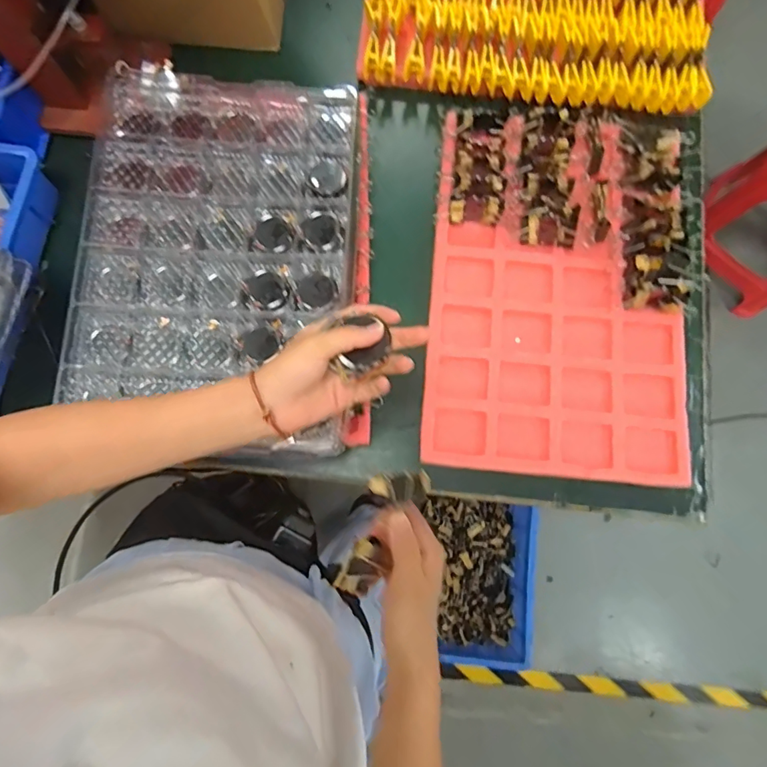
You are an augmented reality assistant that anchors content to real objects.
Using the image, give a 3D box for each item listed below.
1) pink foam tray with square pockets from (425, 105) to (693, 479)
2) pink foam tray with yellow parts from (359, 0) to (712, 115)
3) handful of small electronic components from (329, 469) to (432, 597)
[{"bbox_3d":[0.232,-0.128,0.635,0.320,0.039,0.479,6,79,0],"label":"pink foam tray with square pockets"},{"bbox_3d":[0.223,-0.581,0.717,0.477,0.052,0.375,5,79,0],"label":"pink foam tray with yellow parts"},{"bbox_3d":[-0.005,0.110,0.370,0.044,0.015,0.104,29,82,5],"label":"handful of small electronic components"}]

